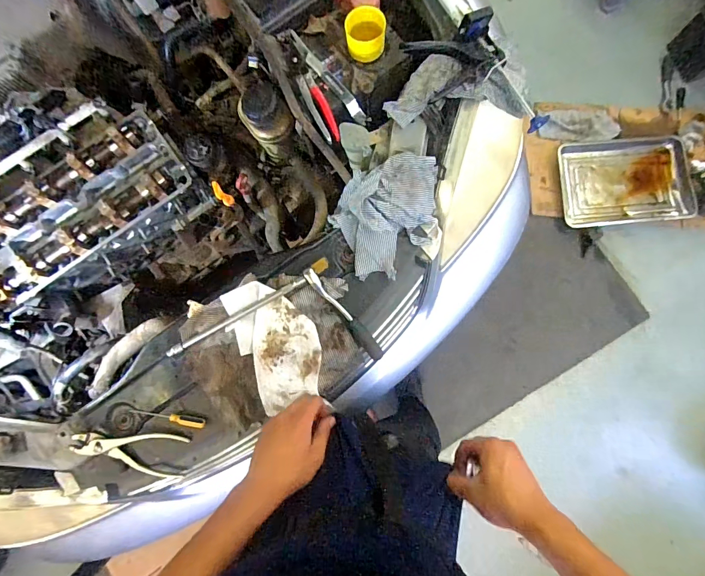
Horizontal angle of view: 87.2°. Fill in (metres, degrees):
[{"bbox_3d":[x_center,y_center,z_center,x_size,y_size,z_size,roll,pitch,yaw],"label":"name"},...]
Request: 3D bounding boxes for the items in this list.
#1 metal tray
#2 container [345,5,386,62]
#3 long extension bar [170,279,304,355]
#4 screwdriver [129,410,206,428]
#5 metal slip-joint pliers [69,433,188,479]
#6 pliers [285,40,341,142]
[{"bbox_3d":[1.074,-0.425,1.465,0.469,0.075,0.350,-4,81,3],"label":"metal tray"},{"bbox_3d":[0.024,-0.449,0.661,0.073,0.051,0.073,-9,81,3],"label":"container"},{"bbox_3d":[-0.195,0.048,0.626,0.256,0.012,0.014,-29,81,-1],"label":"long extension bar"},{"bbox_3d":[-0.322,0.225,0.648,0.132,0.016,0.017,9,82,5],"label":"screwdriver"},{"bbox_3d":[-0.380,0.278,0.633,0.181,0.027,0.079,15,82,-12],"label":"metal slip-joint pliers"},{"bbox_3d":[-0.073,-0.352,0.665,0.039,0.035,0.189,-25,81,0],"label":"pliers"}]

